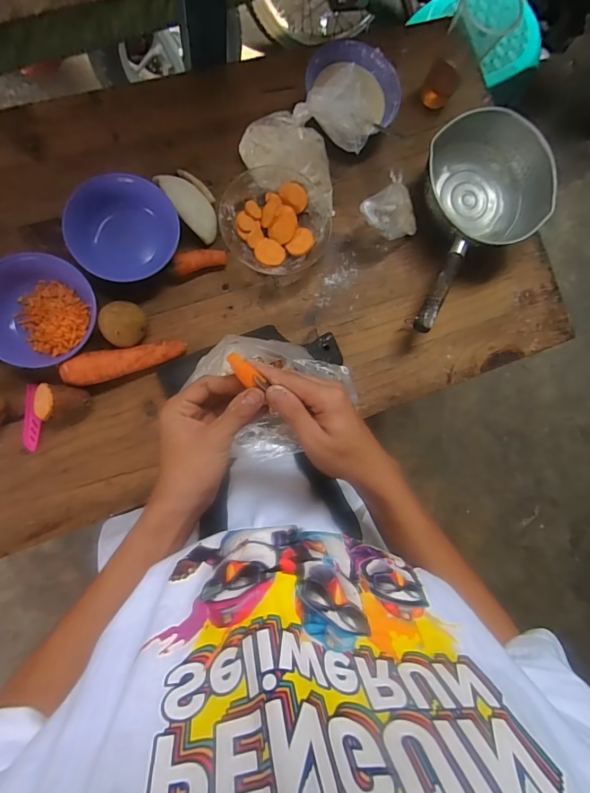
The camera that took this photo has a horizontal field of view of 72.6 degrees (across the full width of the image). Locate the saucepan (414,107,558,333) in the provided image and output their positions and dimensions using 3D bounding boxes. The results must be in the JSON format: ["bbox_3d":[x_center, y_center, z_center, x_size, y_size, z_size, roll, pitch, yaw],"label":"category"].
[{"bbox_3d":[0.279,-0.275,0.639,0.199,0.097,0.394,32,72,-8],"label":"saucepan"}]

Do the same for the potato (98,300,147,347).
[{"bbox_3d":[-0.234,-0.098,0.546,0.054,0.046,0.062,2,90,-9],"label":"potato"}]

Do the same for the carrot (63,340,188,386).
[{"bbox_3d":[-0.231,-0.047,0.555,0.157,0.046,0.041,-13,92,-9],"label":"carrot"}]

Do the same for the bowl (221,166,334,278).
[{"bbox_3d":[-0.030,-0.261,0.610,0.157,0.044,0.153,0,90,-9],"label":"bowl"}]

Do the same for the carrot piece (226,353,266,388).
[{"bbox_3d":[-0.042,-0.022,0.338,0.036,0.008,0.015,43,84,-18],"label":"carrot piece"}]

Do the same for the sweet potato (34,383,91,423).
[{"bbox_3d":[-0.312,0.009,0.534,0.068,0.043,0.046,7,89,-9],"label":"sweet potato"}]

